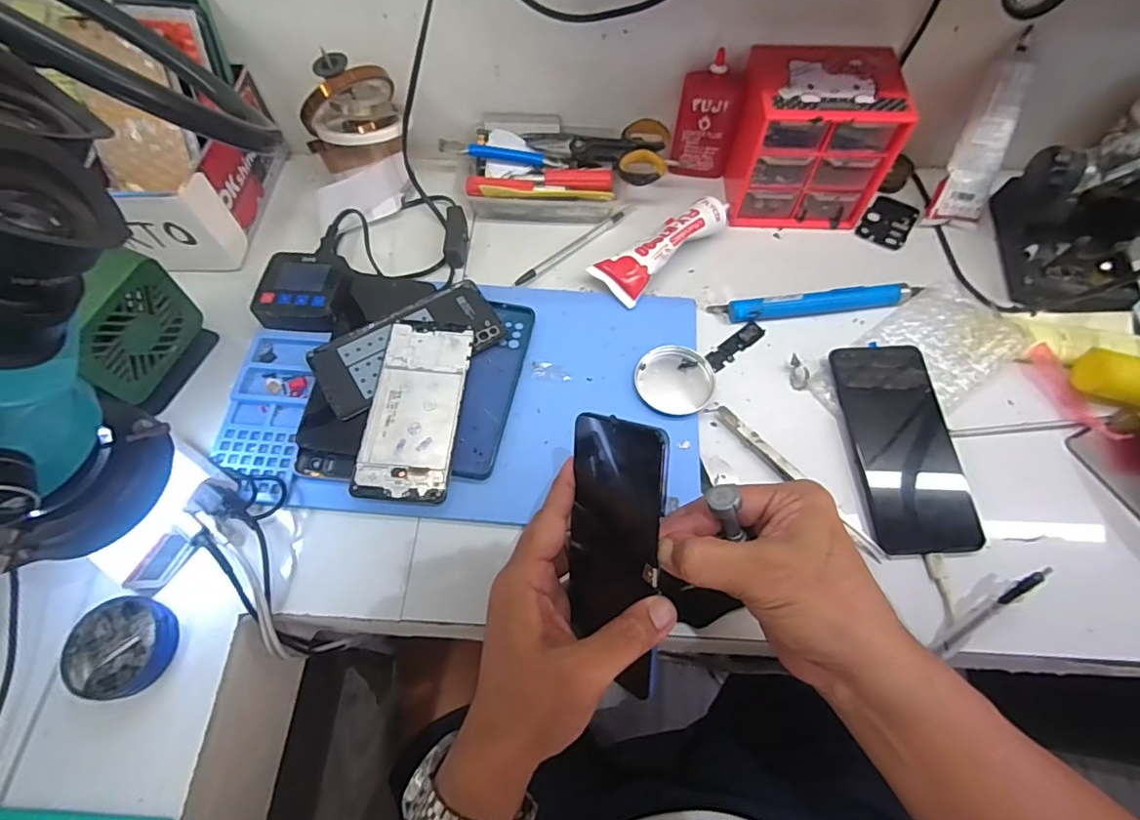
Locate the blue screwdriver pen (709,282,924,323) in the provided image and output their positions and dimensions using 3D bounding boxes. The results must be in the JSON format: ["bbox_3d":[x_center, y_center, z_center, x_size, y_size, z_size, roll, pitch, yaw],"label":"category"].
[{"bbox_3d":[0.223,-0.097,0.492,0.179,0.017,0.021,-6,63,-2],"label":"blue screwdriver pen"}]

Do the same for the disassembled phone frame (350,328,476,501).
[{"bbox_3d":[-0.123,-0.002,0.432,0.070,0.005,0.150,3,63,1],"label":"disassembled phone frame"}]

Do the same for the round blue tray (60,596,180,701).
[{"bbox_3d":[-0.303,0.159,0.368,0.065,0.020,0.061,-2,63,0],"label":"round blue tray"}]

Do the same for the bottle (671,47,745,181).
[{"bbox_3d":[0.133,-0.281,0.533,0.053,0.115,0.022,0,63,1],"label":"bottle"}]

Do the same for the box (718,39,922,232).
[{"bbox_3d":[0.221,-0.255,0.515,0.125,0.118,0.109,1,63,1],"label":"box"}]

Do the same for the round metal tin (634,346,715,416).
[{"bbox_3d":[0.087,-0.024,0.455,0.061,0.017,0.054,-5,63,-2],"label":"round metal tin"}]

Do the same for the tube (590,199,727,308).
[{"bbox_3d":[0.087,-0.154,0.509,0.134,0.033,0.051,-38,69,-17],"label":"tube"}]

